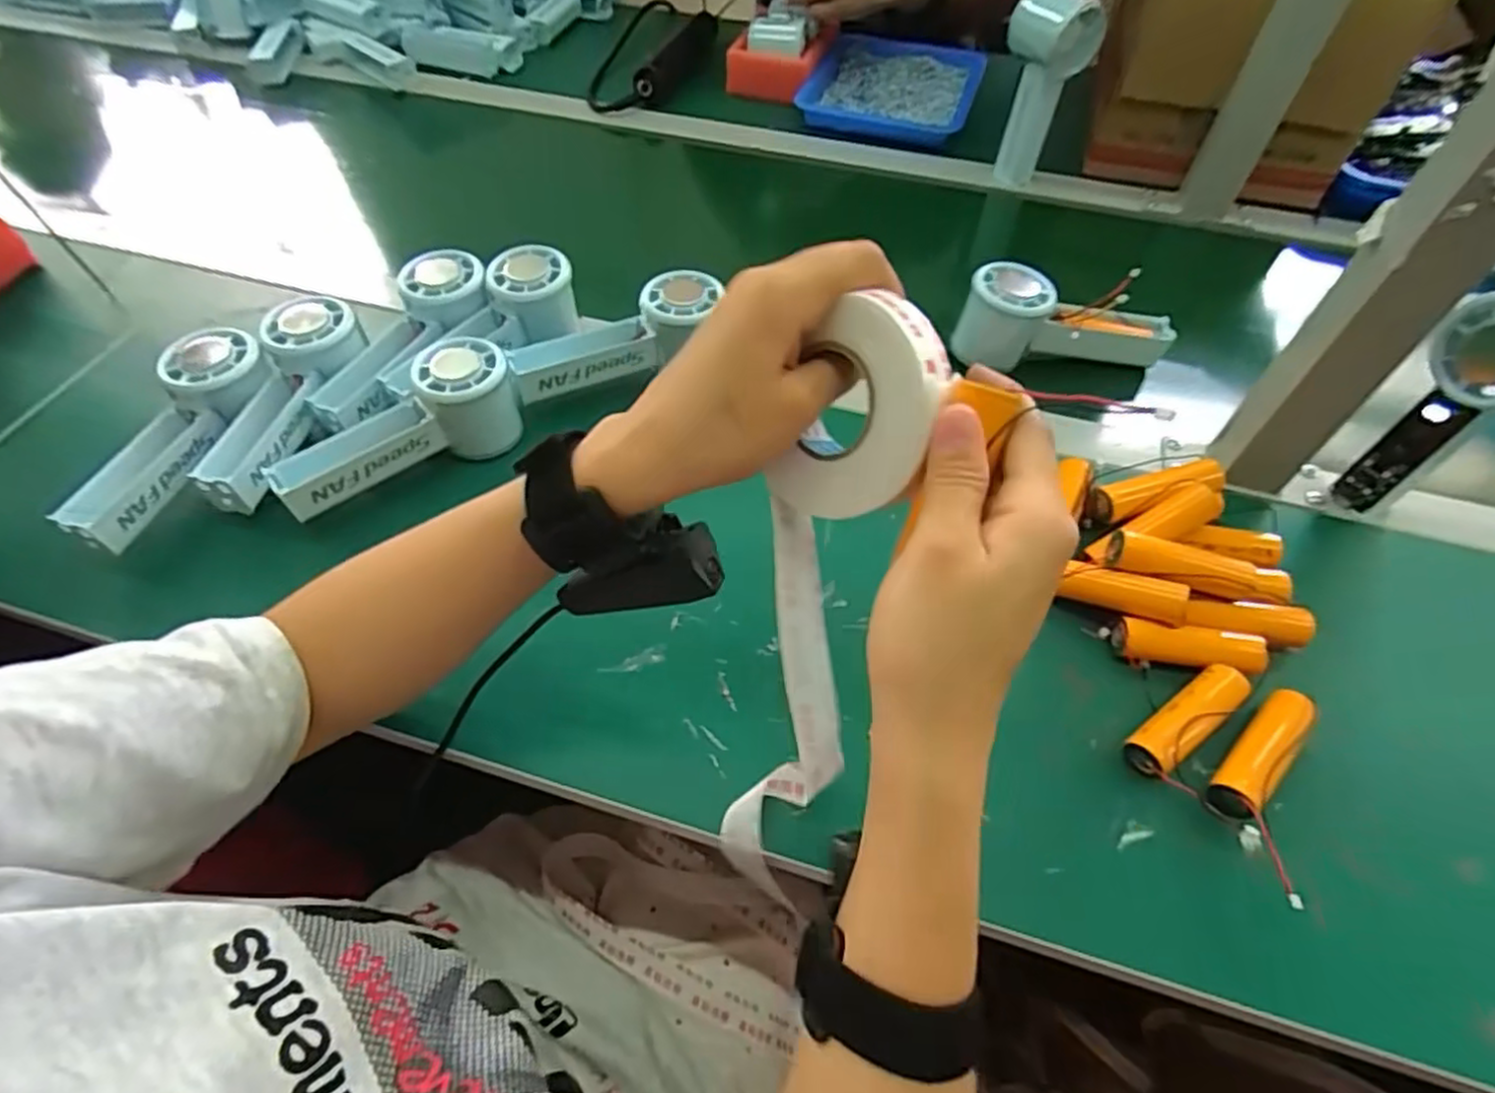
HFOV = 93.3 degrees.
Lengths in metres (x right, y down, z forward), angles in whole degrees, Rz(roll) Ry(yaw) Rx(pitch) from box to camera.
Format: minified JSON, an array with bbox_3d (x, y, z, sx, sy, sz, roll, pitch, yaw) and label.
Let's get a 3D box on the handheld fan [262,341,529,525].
[{"bbox_3d":[-0.215,-0.074,0.443,0.144,0.060,0.049,-29,60,-21],"label":"handheld fan"}]

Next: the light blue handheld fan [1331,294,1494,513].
[{"bbox_3d":[0.403,-0.077,0.399,0.065,0.146,0.061,-24,59,-17],"label":"light blue handheld fan"}]

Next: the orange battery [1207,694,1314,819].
[{"bbox_3d":[0.253,0.103,0.351,0.078,0.020,0.021,-37,63,-24],"label":"orange battery"}]

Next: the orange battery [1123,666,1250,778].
[{"bbox_3d":[0.222,0.089,0.358,0.073,0.024,0.022,-30,60,-21],"label":"orange battery"}]

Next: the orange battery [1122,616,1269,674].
[{"bbox_3d":[0.238,0.057,0.380,0.069,0.022,0.023,8,55,4],"label":"orange battery"}]

